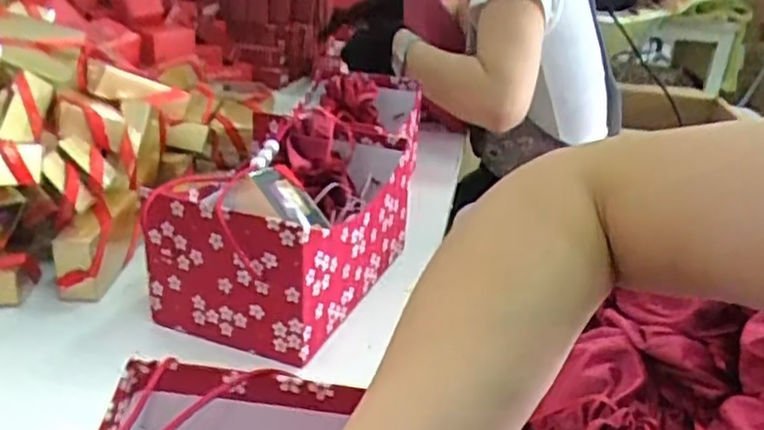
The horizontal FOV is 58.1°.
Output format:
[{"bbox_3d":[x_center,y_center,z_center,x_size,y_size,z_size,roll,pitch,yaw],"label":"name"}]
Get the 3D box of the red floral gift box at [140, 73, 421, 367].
[{"bbox_3d":[-0.072,-0.001,0.624,0.141,0.120,0.257,12,25,18],"label":"red floral gift box"}]

